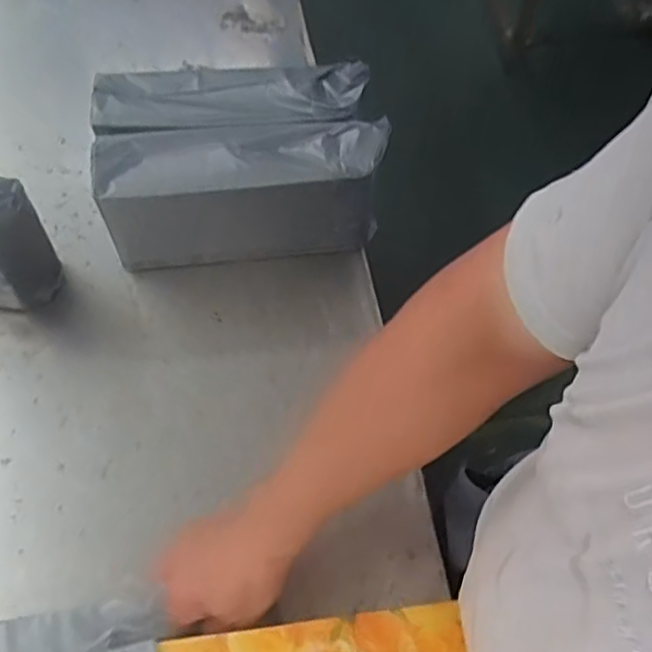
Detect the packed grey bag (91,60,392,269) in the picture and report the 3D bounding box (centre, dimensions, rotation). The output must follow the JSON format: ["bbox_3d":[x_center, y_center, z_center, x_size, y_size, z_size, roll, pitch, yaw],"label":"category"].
[{"bbox_3d":[-0.102,-0.188,0.798,0.300,0.159,0.185,-3,61,-4],"label":"packed grey bag"}]

